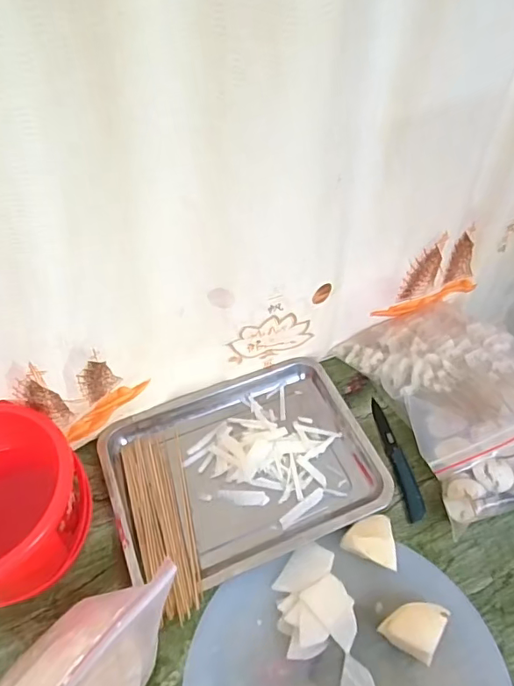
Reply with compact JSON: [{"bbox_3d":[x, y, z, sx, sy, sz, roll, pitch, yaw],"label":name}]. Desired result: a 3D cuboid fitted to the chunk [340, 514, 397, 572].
[{"bbox_3d":[0.136,0.245,0.626,0.059,0.042,0.065,2,52,2],"label":"chunk"}]

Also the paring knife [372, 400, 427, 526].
[{"bbox_3d":[0.199,0.158,0.722,0.024,0.010,0.184,-8,53,-5],"label":"paring knife"}]

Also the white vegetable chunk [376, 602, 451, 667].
[{"bbox_3d":[0.173,0.319,0.570,0.061,0.047,0.054,18,55,14],"label":"white vegetable chunk"}]

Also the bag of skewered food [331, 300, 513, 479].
[{"bbox_3d":[0.282,0.037,0.734,0.220,0.138,0.271,-16,54,-12],"label":"bag of skewered food"}]

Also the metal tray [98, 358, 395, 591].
[{"bbox_3d":[-0.023,0.164,0.708,0.351,0.022,0.269,-18,54,-13],"label":"metal tray"}]

